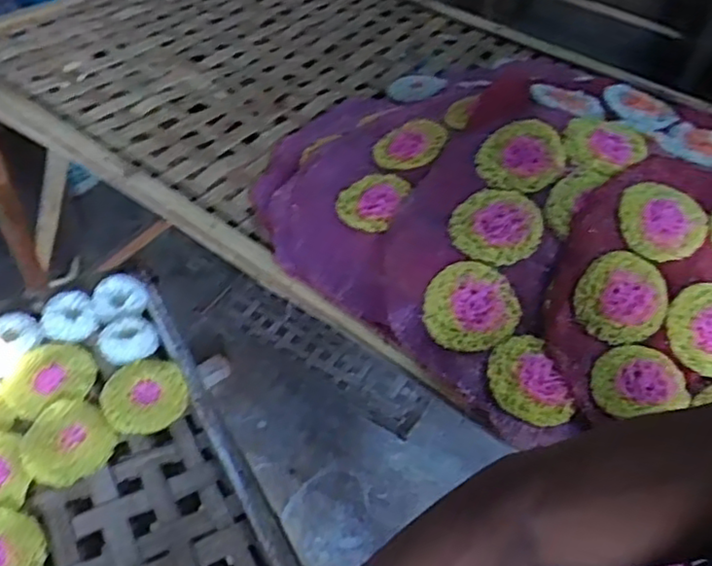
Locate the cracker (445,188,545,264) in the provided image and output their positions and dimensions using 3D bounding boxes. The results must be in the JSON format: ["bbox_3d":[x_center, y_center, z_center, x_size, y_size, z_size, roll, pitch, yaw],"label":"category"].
[{"bbox_3d":[0.125,-0.051,0.615,0.079,0.009,0.073,-4,70,10],"label":"cracker"}]

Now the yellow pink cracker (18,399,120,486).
[{"bbox_3d":[-0.252,0.135,0.587,0.077,0.007,0.070,2,48,-2],"label":"yellow pink cracker"}]

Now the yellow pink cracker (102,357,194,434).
[{"bbox_3d":[-0.195,0.101,0.629,0.076,0.006,0.076,2,48,-2],"label":"yellow pink cracker"}]

